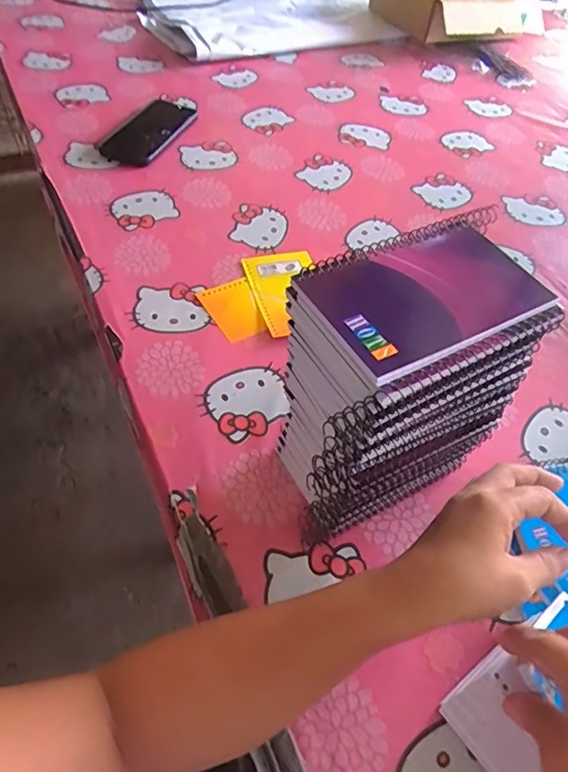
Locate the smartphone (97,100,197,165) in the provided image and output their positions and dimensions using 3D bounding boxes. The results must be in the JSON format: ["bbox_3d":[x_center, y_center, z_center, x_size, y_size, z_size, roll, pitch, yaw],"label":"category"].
[{"bbox_3d":[-0.192,-0.369,0.740,0.087,0.010,0.172,19,53,9],"label":"smartphone"}]

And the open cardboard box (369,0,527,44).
[{"bbox_3d":[0.351,-0.769,1.051,0.263,0.092,0.241,-23,58,-21],"label":"open cardboard box"}]

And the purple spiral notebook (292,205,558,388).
[{"bbox_3d":[0.089,-0.058,0.298,0.154,0.013,0.086,-23,58,-21],"label":"purple spiral notebook"}]

